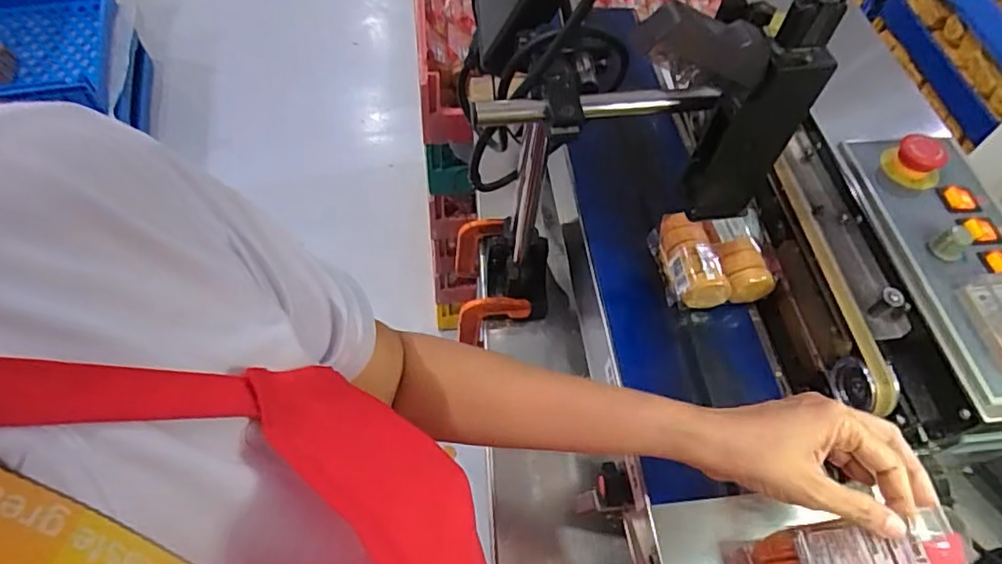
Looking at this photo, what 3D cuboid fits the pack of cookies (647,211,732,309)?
[{"bbox_3d":[0.174,-0.020,0.534,0.048,0.039,0.084,-4,58,-7],"label":"pack of cookies"}]

